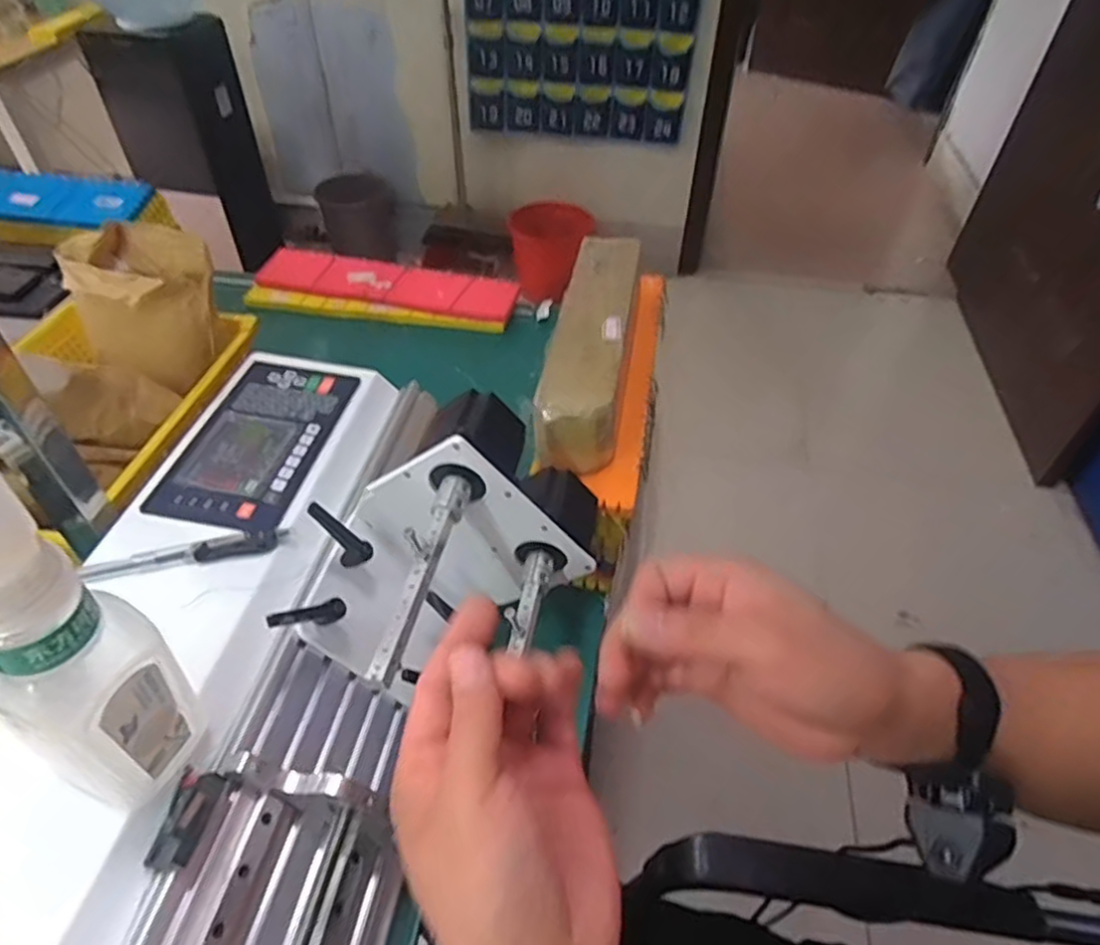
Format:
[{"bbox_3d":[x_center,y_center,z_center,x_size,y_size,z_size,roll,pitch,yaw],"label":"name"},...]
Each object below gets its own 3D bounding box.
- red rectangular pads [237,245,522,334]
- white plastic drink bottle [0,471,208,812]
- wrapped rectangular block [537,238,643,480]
[{"bbox_3d":[-0.220,-0.240,0.899,0.357,0.033,0.096,9,47,7],"label":"red rectangular pads"},{"bbox_3d":[-0.203,0.071,0.279,0.046,0.206,0.060,20,49,17],"label":"white plastic drink bottle"},{"bbox_3d":[0.040,-0.118,0.605,0.067,0.056,0.269,7,47,5],"label":"wrapped rectangular block"}]

